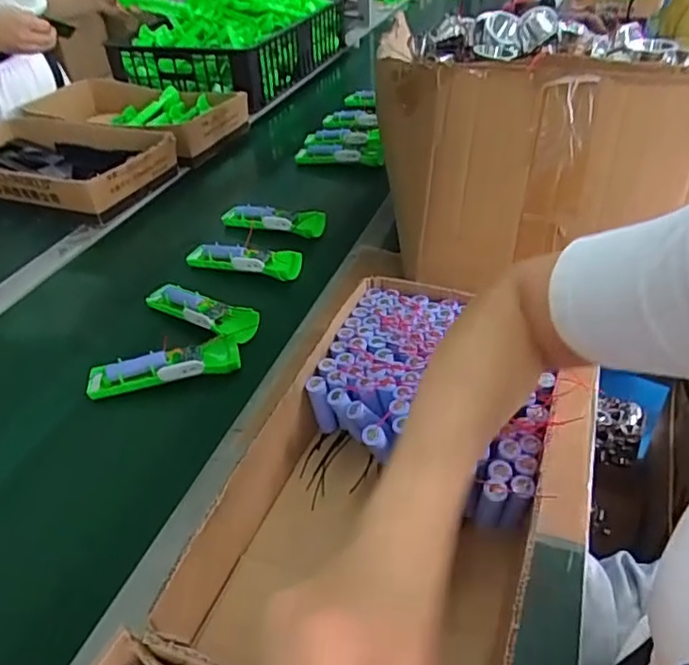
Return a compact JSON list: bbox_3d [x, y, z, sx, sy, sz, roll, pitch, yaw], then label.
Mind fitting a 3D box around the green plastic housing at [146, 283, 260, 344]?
[{"bbox_3d":[-0.170,-0.029,0.743,0.176,0.025,0.047,23,47,30],"label":"green plastic housing"}]

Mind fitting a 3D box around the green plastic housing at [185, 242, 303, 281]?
[{"bbox_3d":[-0.145,-0.100,0.839,0.168,0.033,0.044,9,41,16],"label":"green plastic housing"}]

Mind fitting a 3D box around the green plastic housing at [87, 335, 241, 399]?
[{"bbox_3d":[-0.199,0.035,0.666,0.160,0.027,0.042,-11,40,-8],"label":"green plastic housing"}]

